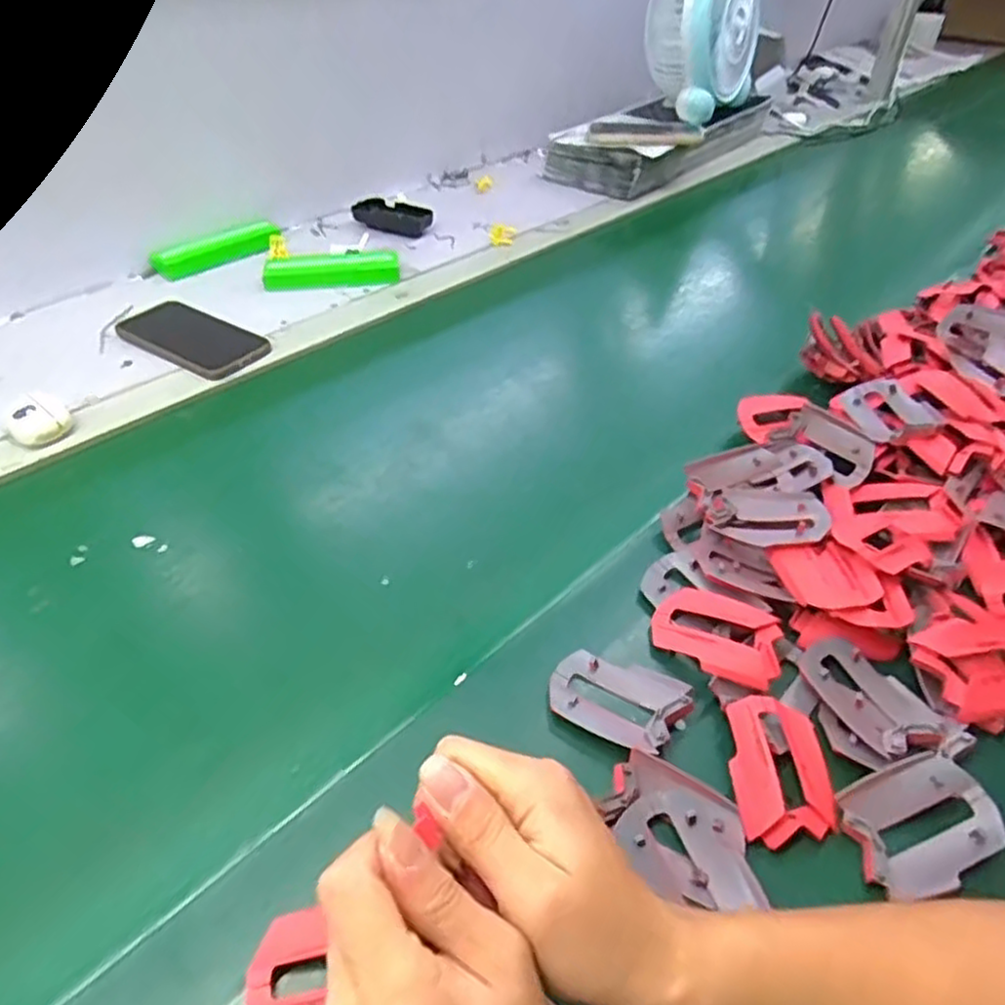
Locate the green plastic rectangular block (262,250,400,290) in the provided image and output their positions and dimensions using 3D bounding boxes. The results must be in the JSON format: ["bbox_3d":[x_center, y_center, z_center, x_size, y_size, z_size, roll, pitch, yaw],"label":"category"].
[{"bbox_3d":[-0.199,-0.272,0.842,0.154,0.029,0.038,-8,44,-10],"label":"green plastic rectangular block"}]

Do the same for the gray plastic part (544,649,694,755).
[{"bbox_3d":[0.071,0.118,0.440,0.080,0.014,0.059,23,47,20],"label":"gray plastic part"}]

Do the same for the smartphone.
[{"bbox_3d":[-0.313,-0.167,0.727,0.154,0.011,0.076,24,48,22],"label":"smartphone"}]

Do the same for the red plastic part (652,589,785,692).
[{"bbox_3d":[0.139,0.084,0.465,0.080,0.023,0.055,25,48,22],"label":"red plastic part"}]

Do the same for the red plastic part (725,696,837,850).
[{"bbox_3d":[0.156,0.149,0.406,0.055,0.013,0.078,7,44,5],"label":"red plastic part"}]

